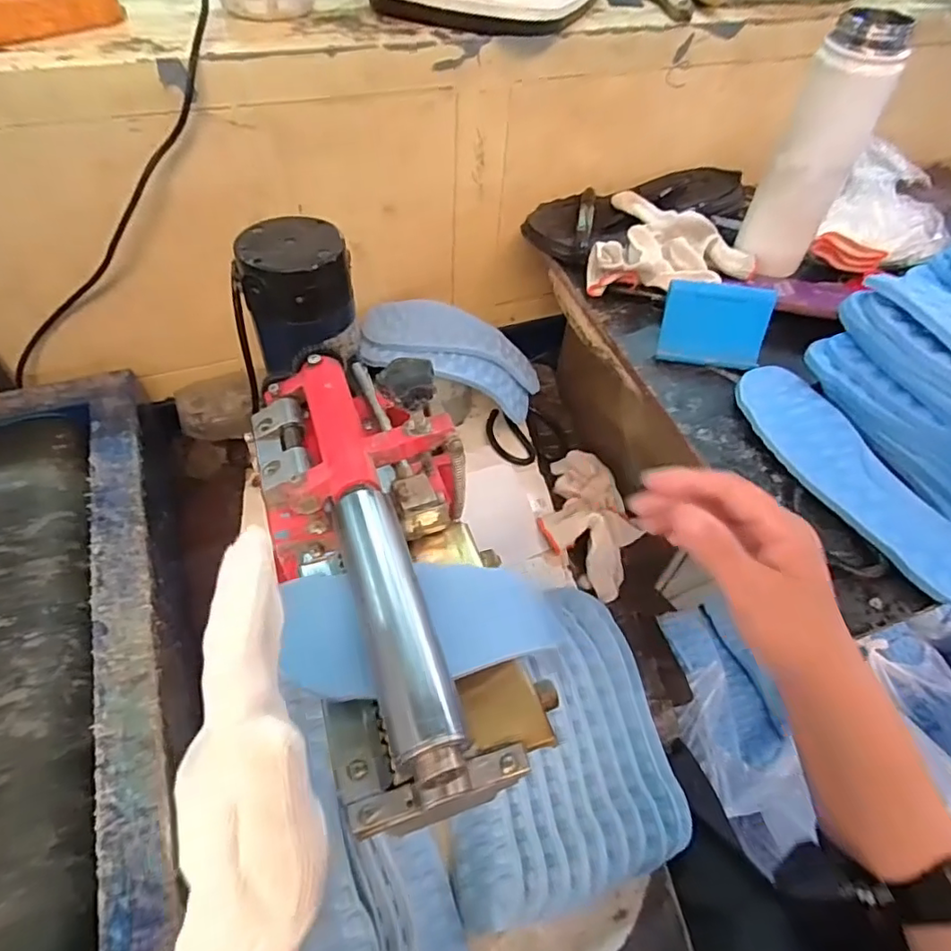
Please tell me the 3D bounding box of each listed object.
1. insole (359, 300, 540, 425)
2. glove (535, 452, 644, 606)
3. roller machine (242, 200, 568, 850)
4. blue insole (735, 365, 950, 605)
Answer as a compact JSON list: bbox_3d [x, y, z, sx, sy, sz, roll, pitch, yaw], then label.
[{"bbox_3d":[-0.028,-0.146,0.688,0.224,0.073,0.083,23,53,-4],"label":"insole"},{"bbox_3d":[0.126,0.048,0.653,0.105,0.030,0.190,-11,54,-13],"label":"glove"},{"bbox_3d":[-0.081,-0.011,0.398,0.135,0.117,0.433,-17,55,-17],"label":"roller machine"},{"bbox_3d":[0.309,-0.004,0.465,0.085,0.016,0.241,-16,55,-16],"label":"blue insole"}]

